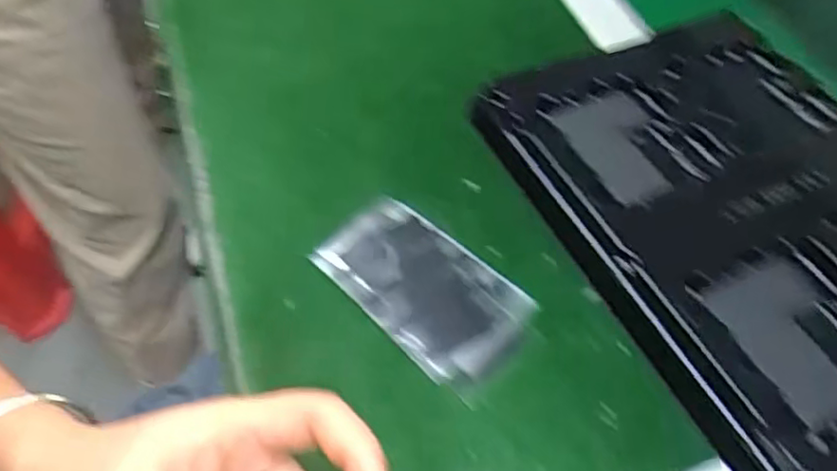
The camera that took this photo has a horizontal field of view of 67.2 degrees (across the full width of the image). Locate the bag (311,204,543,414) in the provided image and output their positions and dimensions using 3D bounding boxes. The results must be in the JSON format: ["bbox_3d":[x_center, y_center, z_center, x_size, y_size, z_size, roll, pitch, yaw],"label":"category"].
[{"bbox_3d":[0.003,0.027,0.333,0.112,0.005,0.068,36,59,21],"label":"bag"}]

